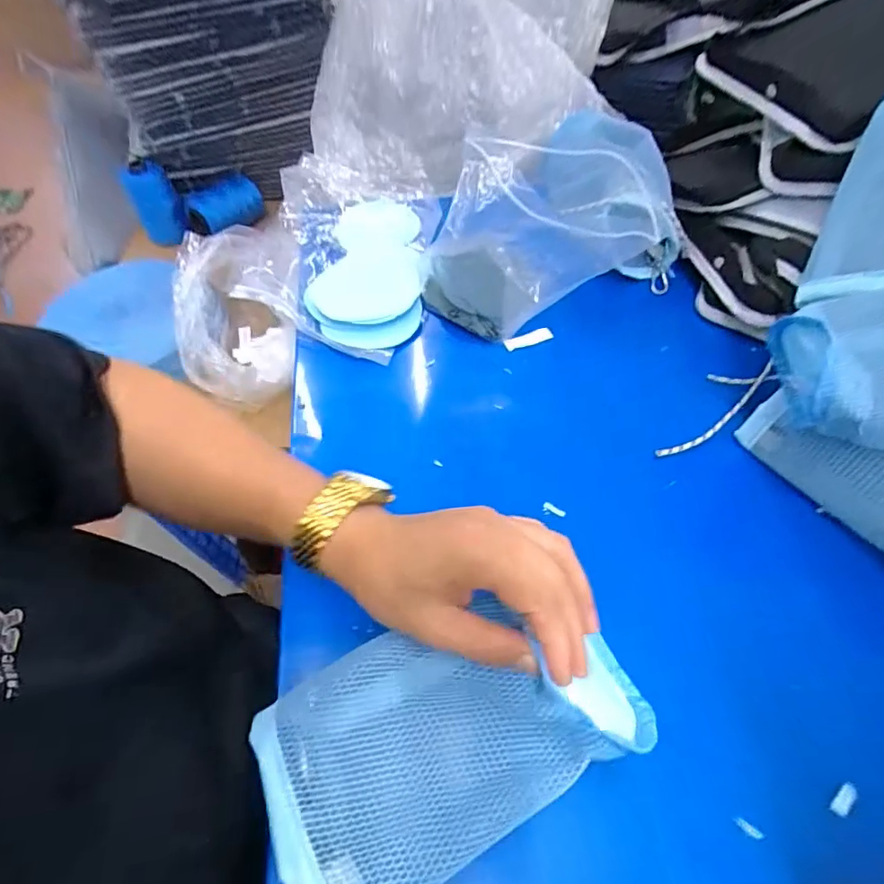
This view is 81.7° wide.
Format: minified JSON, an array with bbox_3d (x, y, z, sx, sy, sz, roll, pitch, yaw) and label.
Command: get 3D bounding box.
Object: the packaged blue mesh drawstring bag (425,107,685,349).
[{"bbox_3d":[0.113,-0.205,0.489,0.252,0.188,0.091,-19,61,-9],"label":"packaged blue mesh drawstring bag"}]

